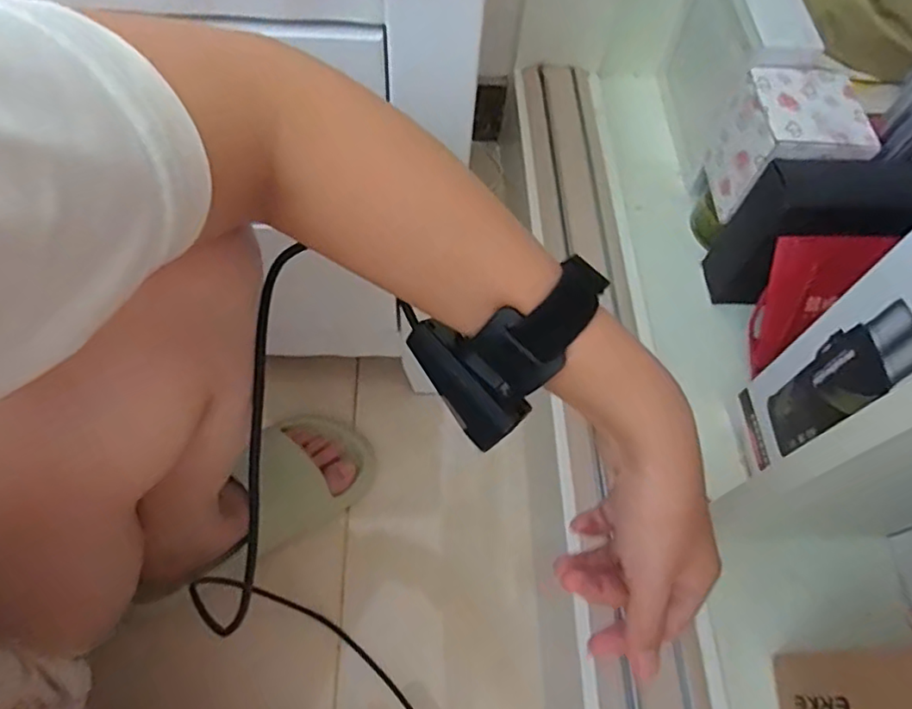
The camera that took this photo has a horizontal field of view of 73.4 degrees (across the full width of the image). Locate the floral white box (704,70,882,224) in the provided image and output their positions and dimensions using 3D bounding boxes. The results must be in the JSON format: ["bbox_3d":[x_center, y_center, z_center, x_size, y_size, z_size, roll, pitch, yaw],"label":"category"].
[{"bbox_3d":[0.291,-0.181,0.545,0.093,0.095,0.090,-1,61,-4],"label":"floral white box"}]

